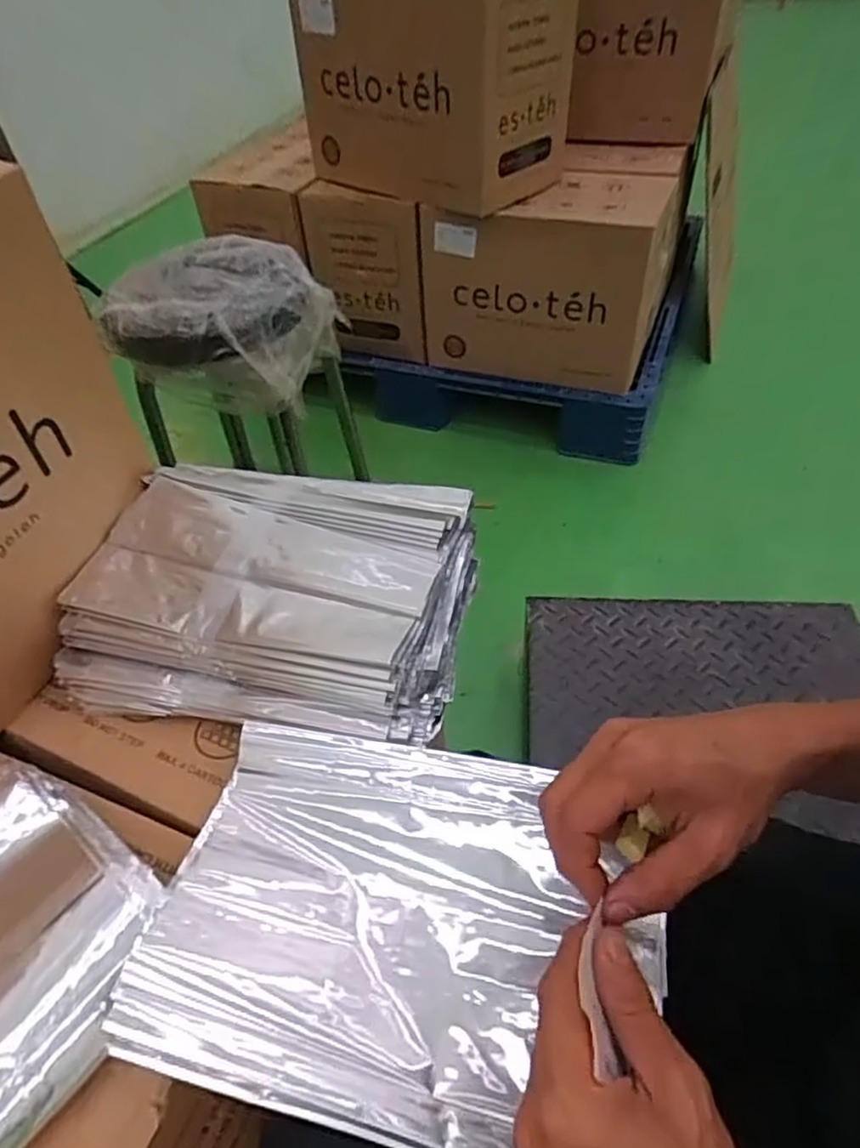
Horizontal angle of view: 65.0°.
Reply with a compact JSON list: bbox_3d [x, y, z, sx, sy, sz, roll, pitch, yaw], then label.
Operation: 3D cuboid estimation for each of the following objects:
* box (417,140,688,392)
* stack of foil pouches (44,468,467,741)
[{"bbox_3d":[0.281,-0.680,1.499,0.473,0.362,0.414,14,50,16],"label":"box"},{"bbox_3d":[-0.132,0.011,0.567,0.323,0.081,0.224,8,48,11],"label":"stack of foil pouches"}]

